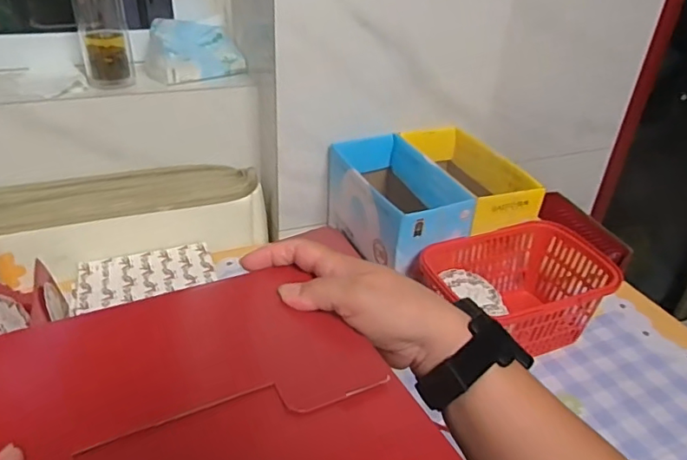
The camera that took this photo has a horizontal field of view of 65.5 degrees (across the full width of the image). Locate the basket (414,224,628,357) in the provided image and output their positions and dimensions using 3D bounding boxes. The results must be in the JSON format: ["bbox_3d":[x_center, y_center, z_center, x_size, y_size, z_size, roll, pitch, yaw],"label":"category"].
[{"bbox_3d":[0.211,0.084,0.678,0.223,0.106,0.154,-13,36,-24],"label":"basket"}]

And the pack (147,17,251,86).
[{"bbox_3d":[-0.230,-0.281,0.823,0.137,0.074,0.089,-18,38,-29],"label":"pack"}]

